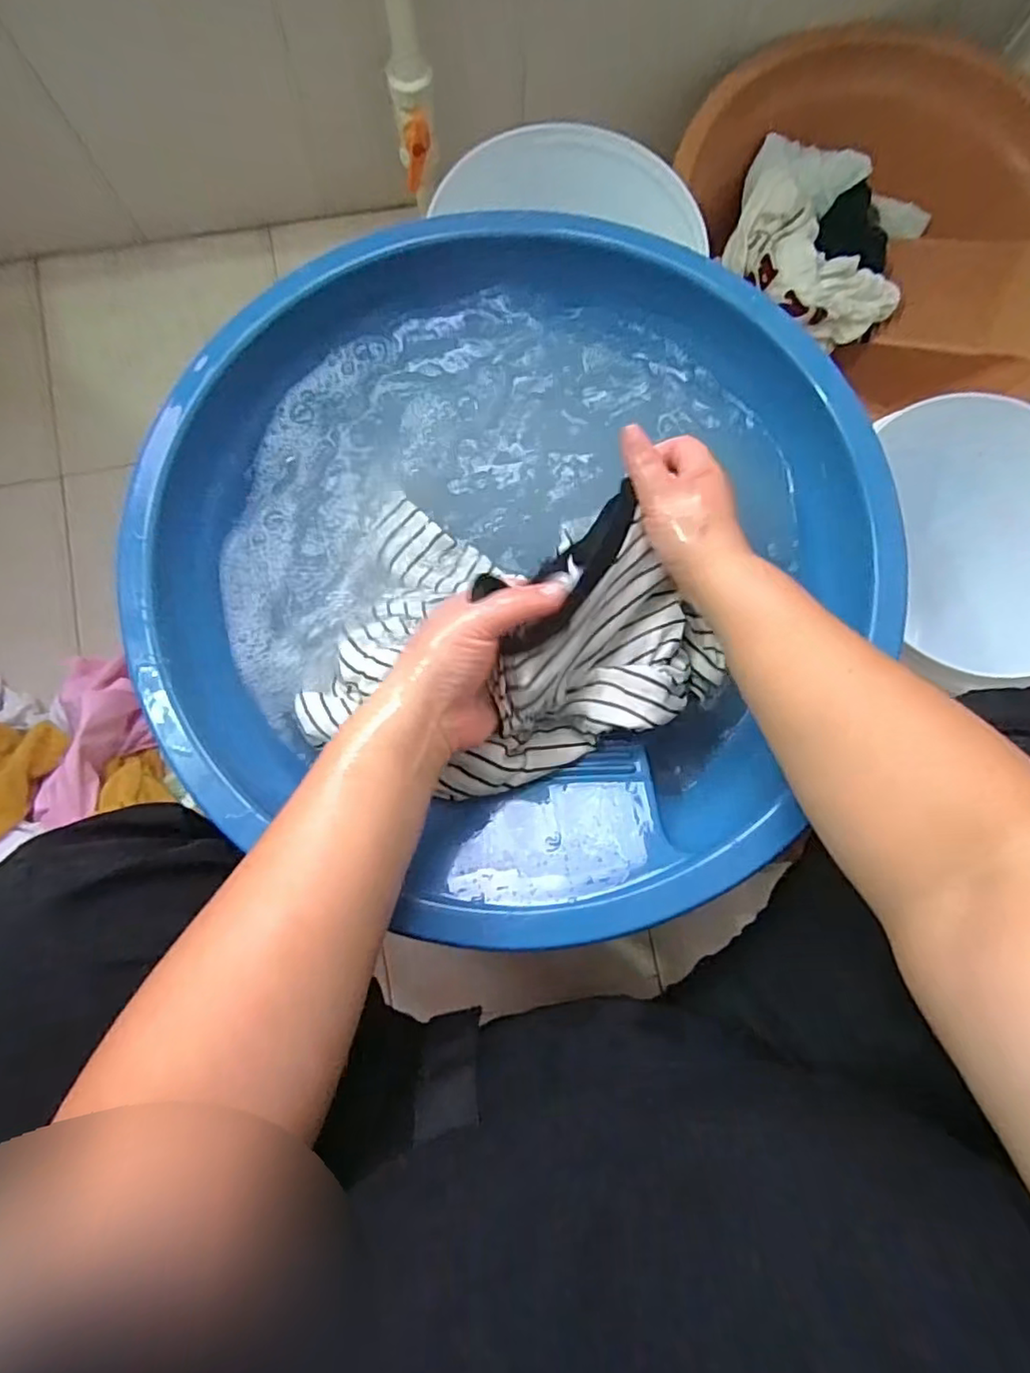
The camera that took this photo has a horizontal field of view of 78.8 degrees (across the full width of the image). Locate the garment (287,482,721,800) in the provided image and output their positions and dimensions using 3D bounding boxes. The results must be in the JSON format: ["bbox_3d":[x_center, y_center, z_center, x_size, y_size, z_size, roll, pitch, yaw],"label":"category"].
[{"bbox_3d":[-0.002,-0.029,0.399,0.264,0.110,0.191,5,83,-1],"label":"garment"}]

